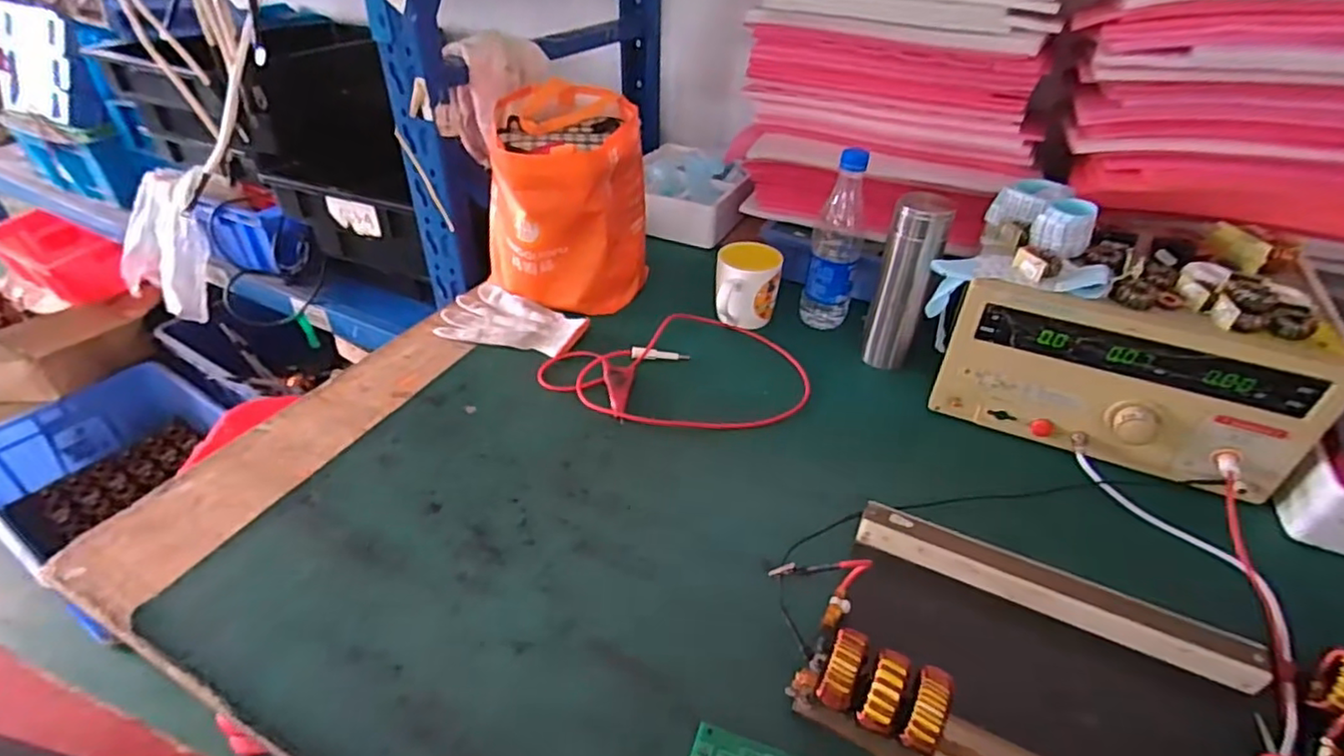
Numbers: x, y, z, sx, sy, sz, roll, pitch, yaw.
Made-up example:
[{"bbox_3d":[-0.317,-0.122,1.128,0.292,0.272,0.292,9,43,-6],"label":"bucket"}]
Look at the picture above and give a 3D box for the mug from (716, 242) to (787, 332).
[{"bbox_3d":[0.099,-0.118,0.828,0.084,0.087,0.075,7,38,4],"label":"mug"}]

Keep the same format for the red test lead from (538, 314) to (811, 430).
[{"bbox_3d":[0.008,-0.004,0.750,0.284,0.018,0.212,-17,42,-25],"label":"red test lead"}]

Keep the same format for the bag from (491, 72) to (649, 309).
[{"bbox_3d":[-0.141,-0.238,0.862,0.206,0.238,0.222,-2,38,-8],"label":"bag"}]

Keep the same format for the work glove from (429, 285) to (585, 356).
[{"bbox_3d":[-0.210,-0.072,0.823,0.194,0.016,0.111,20,40,20],"label":"work glove"}]

